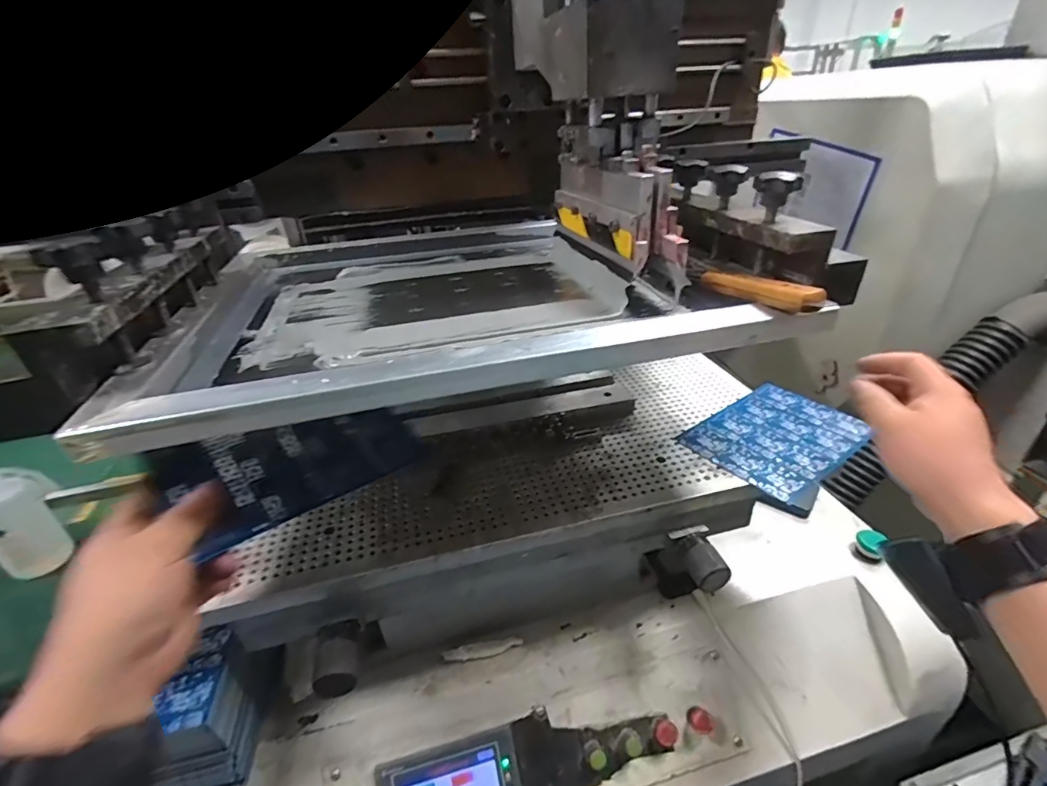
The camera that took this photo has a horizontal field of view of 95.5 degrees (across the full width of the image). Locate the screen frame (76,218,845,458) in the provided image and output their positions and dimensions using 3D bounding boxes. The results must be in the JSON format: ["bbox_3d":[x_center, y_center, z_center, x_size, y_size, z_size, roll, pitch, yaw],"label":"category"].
[{"bbox_3d":[-0.070,-0.105,0.481,0.489,0.036,0.437,-8,29,-11],"label":"screen frame"}]

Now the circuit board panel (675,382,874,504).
[{"bbox_3d":[0.288,0.046,0.539,0.188,0.006,0.134,-23,36,-29],"label":"circuit board panel"}]

